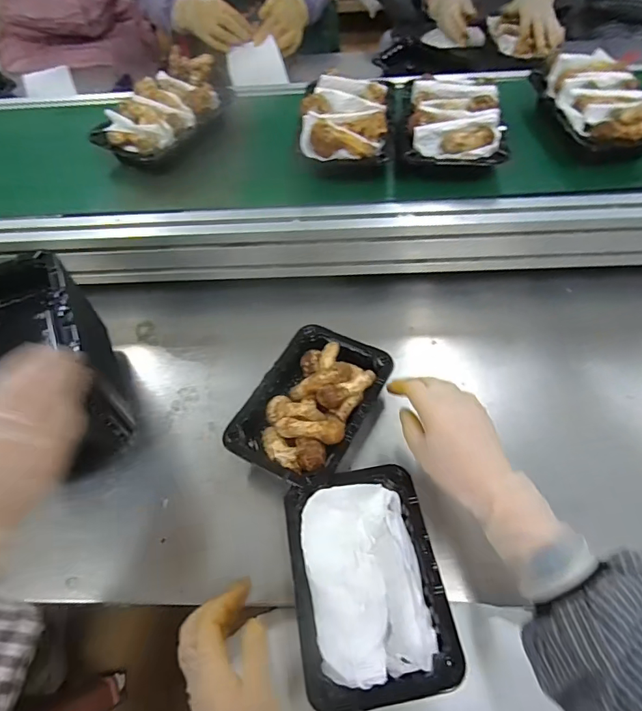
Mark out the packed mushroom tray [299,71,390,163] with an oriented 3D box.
[{"bbox_3d":[0.033,-0.311,0.606,0.120,0.045,0.162,2,58,5],"label":"packed mushroom tray"}]

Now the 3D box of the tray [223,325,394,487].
[{"bbox_3d":[-0.009,0.052,0.520,0.126,0.061,0.186,25,62,18],"label":"tray"}]

